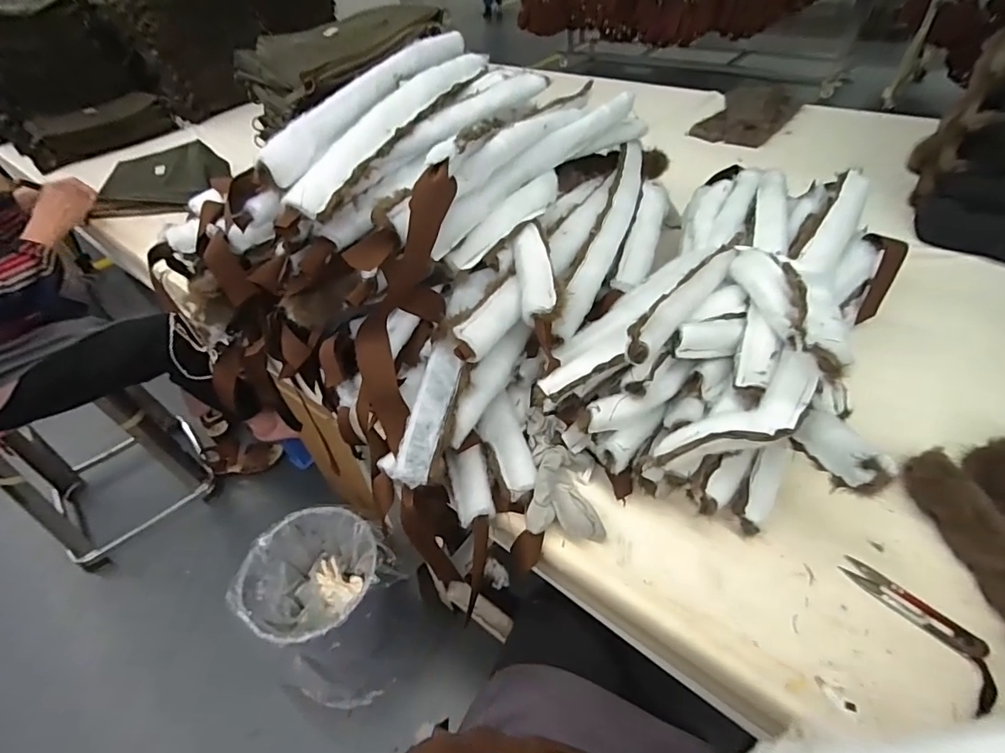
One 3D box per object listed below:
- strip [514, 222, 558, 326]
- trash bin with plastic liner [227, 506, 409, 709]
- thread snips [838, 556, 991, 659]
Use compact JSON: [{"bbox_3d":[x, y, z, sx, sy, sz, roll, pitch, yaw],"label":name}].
[{"bbox_3d":[0.031,-0.106,0.501,0.035,0.022,0.115,-6,61,2],"label":"strip"},{"bbox_3d":[-0.357,0.474,1.045,0.281,0.276,0.261,25,53,28],"label":"trash bin with plastic liner"},{"bbox_3d":[0.327,0.183,0.401,0.026,0.007,0.097,-32,50,-23],"label":"thread snips"}]

